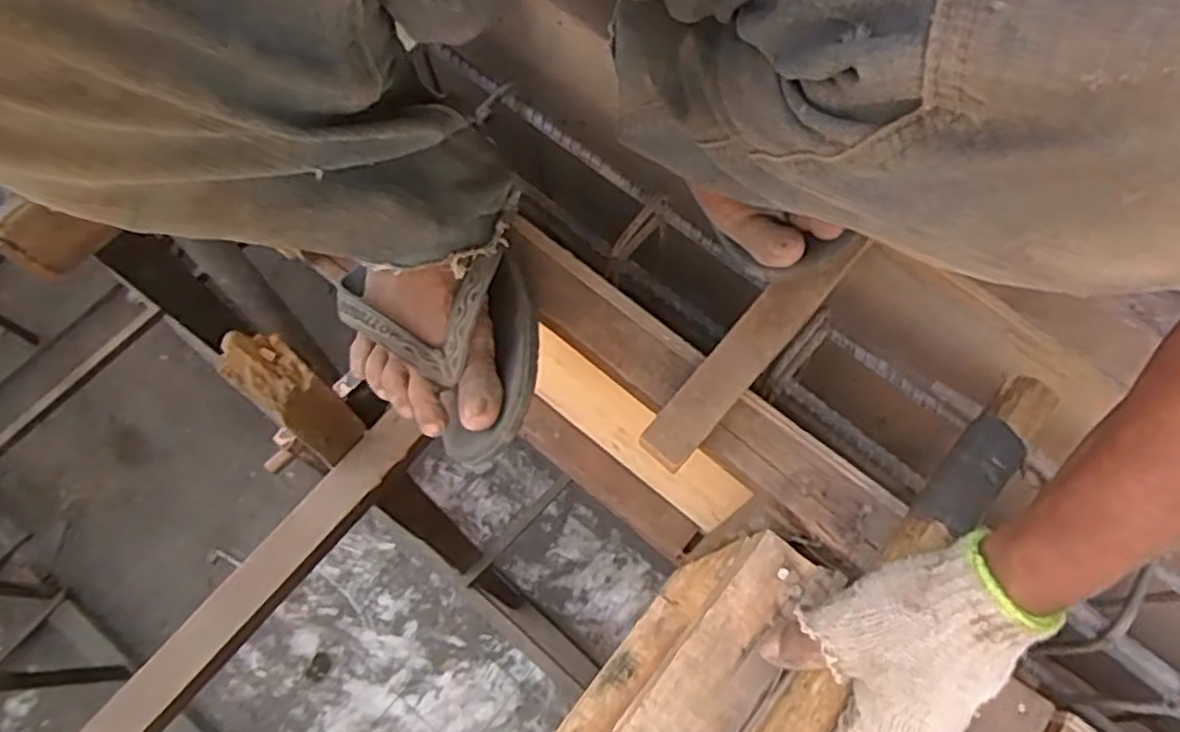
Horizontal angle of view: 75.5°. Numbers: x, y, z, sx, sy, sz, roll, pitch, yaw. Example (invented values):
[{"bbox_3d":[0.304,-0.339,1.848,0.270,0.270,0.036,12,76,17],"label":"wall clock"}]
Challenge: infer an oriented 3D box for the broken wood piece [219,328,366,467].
[{"bbox_3d":[-0.296,0.034,0.777,0.057,0.255,0.057,-42,77,-15],"label":"broken wood piece"}]

